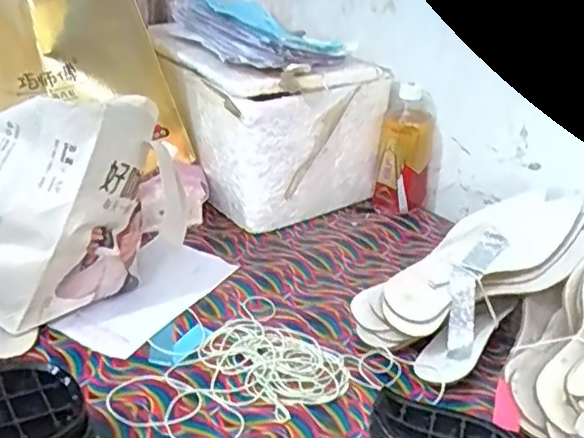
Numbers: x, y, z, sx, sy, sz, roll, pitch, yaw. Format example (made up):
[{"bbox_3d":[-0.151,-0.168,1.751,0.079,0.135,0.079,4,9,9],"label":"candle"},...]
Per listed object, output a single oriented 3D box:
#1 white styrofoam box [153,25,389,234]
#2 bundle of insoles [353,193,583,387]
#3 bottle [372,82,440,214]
[{"bbox_3d":[-0.040,-0.151,0.922,0.229,0.198,0.277,-16,34,-31],"label":"white styrofoam box"},{"bbox_3d":[0.209,0.056,0.664,0.295,0.060,0.136,-31,40,-23],"label":"bundle of insoles"},{"bbox_3d":[0.162,-0.097,0.882,0.072,0.168,0.071,27,37,37],"label":"bottle"}]

